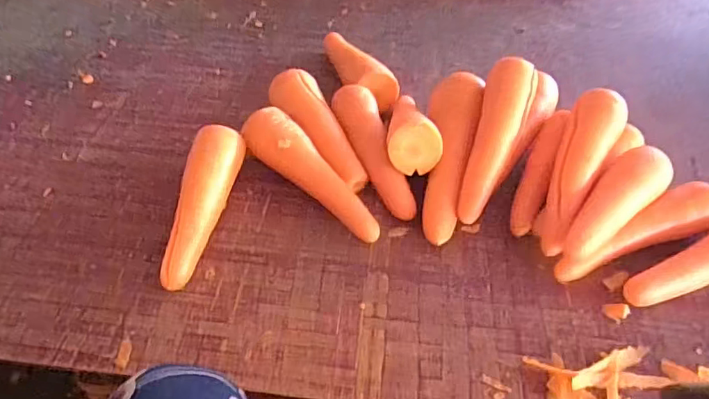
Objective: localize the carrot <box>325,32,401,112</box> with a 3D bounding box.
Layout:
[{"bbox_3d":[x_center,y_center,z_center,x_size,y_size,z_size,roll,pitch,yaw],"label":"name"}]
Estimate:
[{"bbox_3d":[-0.002,-0.177,0.713,0.050,0.052,0.190,-20,49,-20],"label":"carrot"}]

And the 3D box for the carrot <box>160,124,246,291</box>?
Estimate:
[{"bbox_3d":[-0.164,0.003,0.532,0.055,0.056,0.186,8,46,7],"label":"carrot"}]

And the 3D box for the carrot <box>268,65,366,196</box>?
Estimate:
[{"bbox_3d":[-0.044,-0.080,0.614,0.053,0.060,0.182,-20,49,-20],"label":"carrot"}]

